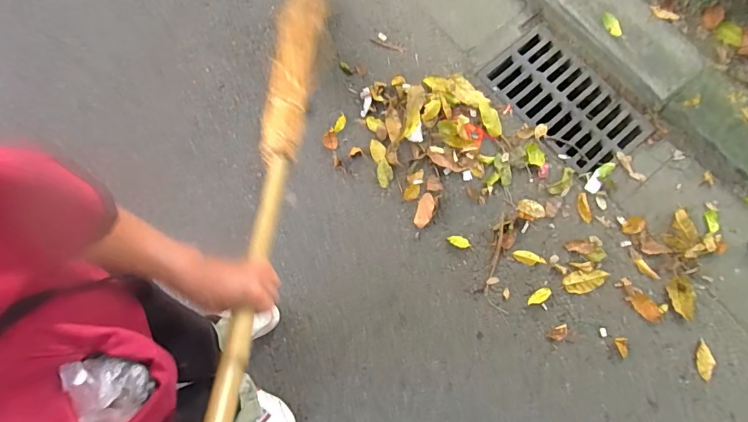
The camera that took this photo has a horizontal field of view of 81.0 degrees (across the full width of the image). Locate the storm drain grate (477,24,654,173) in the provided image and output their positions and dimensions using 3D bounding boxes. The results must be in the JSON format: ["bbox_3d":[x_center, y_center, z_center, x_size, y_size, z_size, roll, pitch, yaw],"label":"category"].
[{"bbox_3d":[0.600,-0.345,1.382,0.308,0.036,0.486,-38,80,-8],"label":"storm drain grate"}]

